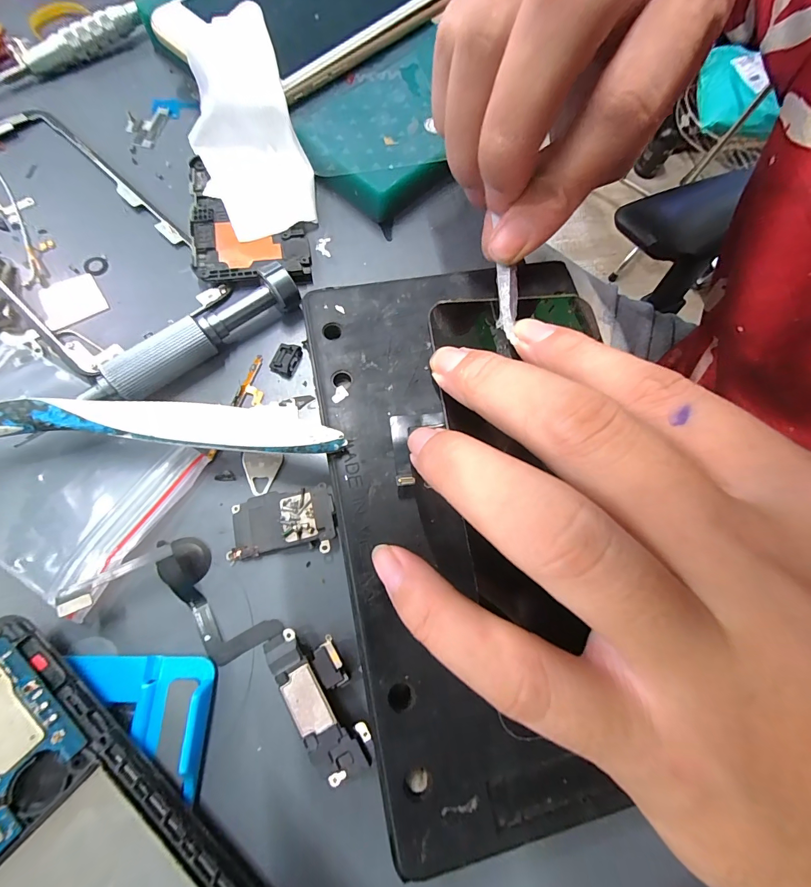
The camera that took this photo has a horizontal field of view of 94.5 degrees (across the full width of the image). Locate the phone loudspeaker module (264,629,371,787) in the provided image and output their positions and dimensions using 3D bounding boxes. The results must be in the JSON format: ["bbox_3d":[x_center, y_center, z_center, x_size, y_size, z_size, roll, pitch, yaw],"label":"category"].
[{"bbox_3d":[-0.028,0.078,0.112,0.016,0.005,0.043,-40,79,-15],"label":"phone loudspeaker module"}]

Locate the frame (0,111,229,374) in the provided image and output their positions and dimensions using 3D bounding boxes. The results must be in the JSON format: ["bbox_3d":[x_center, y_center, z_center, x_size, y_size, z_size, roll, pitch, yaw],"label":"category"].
[{"bbox_3d":[-0.143,-0.091,0.153,0.141,0.009,0.067,42,74,9],"label":"frame"}]

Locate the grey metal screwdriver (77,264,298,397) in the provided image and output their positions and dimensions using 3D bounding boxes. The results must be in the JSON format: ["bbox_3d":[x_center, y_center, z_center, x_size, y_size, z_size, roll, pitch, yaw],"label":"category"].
[{"bbox_3d":[-0.077,-0.040,0.141,0.080,0.015,0.014,-37,78,-14],"label":"grey metal screwdriver"}]

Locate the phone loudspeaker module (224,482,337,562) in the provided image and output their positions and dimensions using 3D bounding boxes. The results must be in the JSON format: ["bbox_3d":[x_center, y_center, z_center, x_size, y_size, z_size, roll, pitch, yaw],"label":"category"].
[{"bbox_3d":[-0.041,0.027,0.127,0.035,0.006,0.021,-6,73,-6],"label":"phone loudspeaker module"}]

